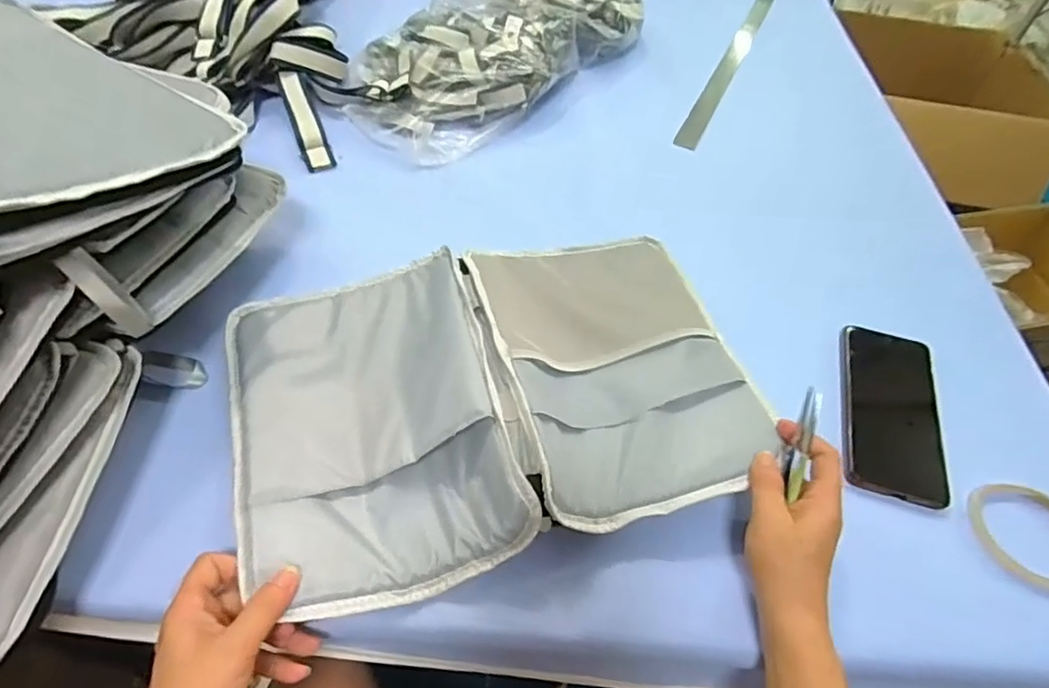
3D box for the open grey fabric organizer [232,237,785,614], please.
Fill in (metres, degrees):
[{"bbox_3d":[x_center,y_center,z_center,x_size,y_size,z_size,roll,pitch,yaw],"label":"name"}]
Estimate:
[{"bbox_3d":[-0.024,0.024,0.474,0.392,0.046,0.281,-13,55,-14],"label":"open grey fabric organizer"}]

